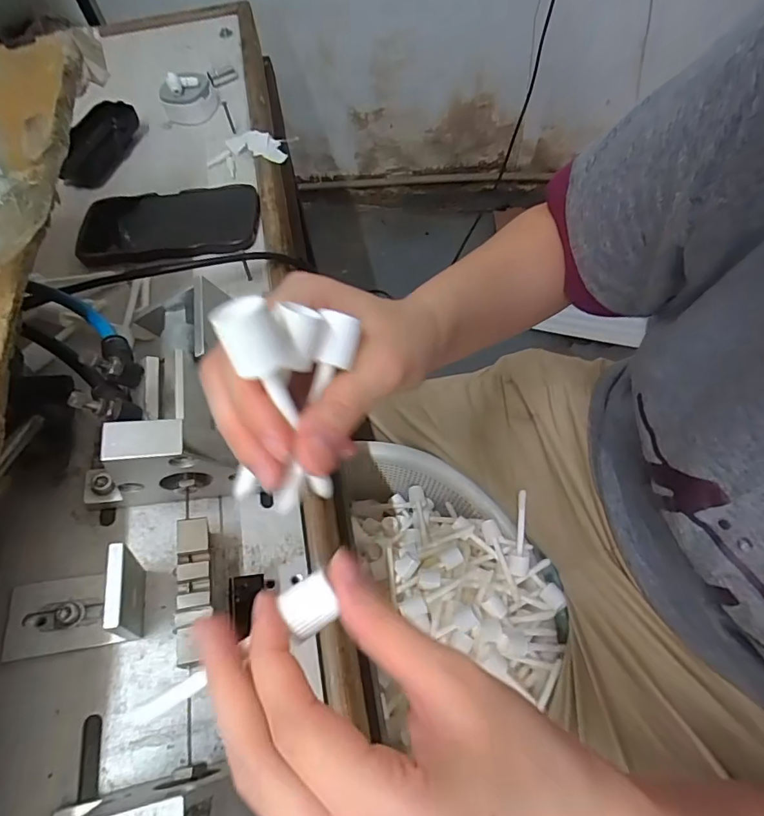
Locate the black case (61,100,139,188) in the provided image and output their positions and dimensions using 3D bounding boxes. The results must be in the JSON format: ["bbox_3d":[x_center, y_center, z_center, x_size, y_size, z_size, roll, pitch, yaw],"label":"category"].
[{"bbox_3d":[-0.318,-0.290,0.515,0.059,0.027,0.106,8,64,7],"label":"black case"}]

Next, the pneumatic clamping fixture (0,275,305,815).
[{"bbox_3d":[-0.118,0.104,0.233,0.153,0.092,0.380,-8,63,-1],"label":"pneumatic clamping fixture"}]

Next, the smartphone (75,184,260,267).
[{"bbox_3d":[-0.204,-0.178,0.451,0.167,0.018,0.084,-3,63,2],"label":"smartphone"}]

